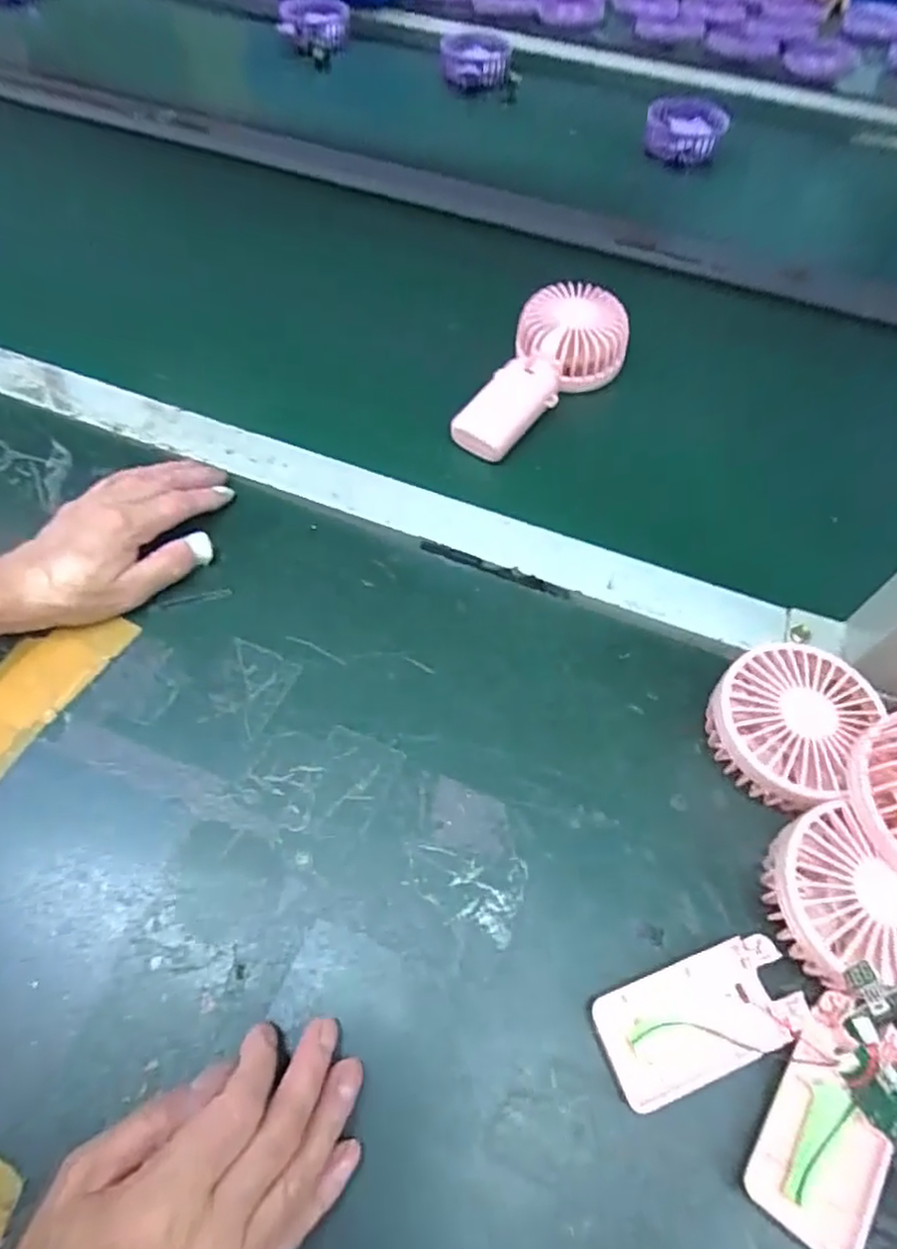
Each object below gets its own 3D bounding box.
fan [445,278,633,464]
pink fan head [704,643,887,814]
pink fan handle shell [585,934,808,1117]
[{"bbox_3d":[0.073,-0.192,0.509,0.085,0.044,0.176,26,61,13],"label":"fan"},{"bbox_3d":[0.183,0.054,0.367,0.072,0.044,0.085,39,65,19],"label":"pink fan head"},{"bbox_3d":[0.114,0.179,0.305,0.093,0.015,0.045,-17,61,-12],"label":"pink fan handle shell"}]

